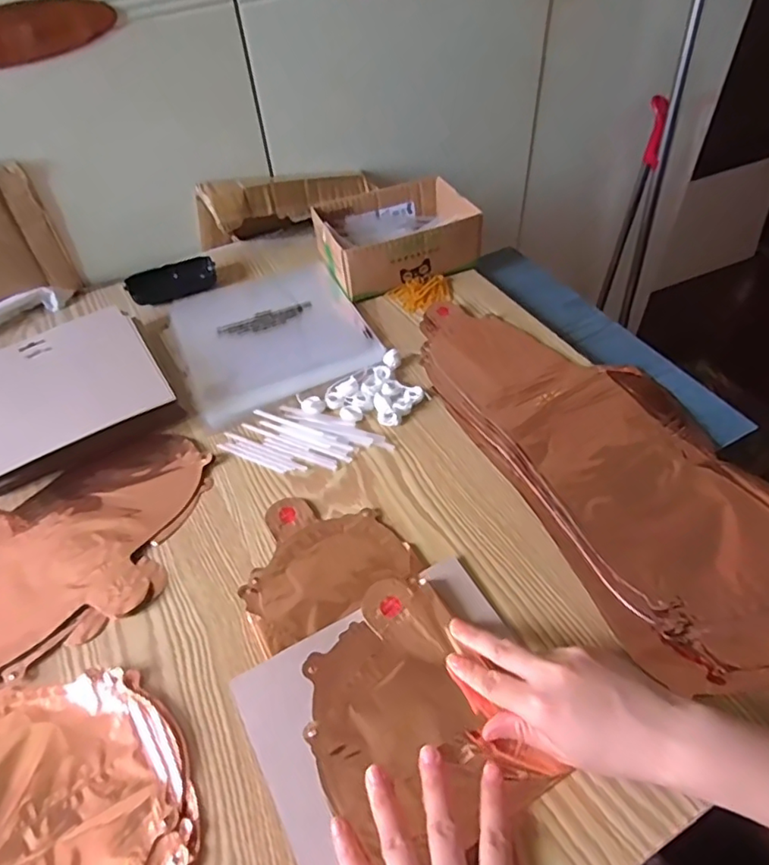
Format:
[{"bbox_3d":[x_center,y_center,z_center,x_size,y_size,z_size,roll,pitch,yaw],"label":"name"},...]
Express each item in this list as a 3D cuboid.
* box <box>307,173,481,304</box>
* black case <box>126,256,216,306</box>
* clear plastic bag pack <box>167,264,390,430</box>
[{"bbox_3d":[0.015,-0.249,0.719,0.178,0.063,0.128,-20,51,-12],"label":"box"},{"bbox_3d":[-0.275,-0.197,0.741,0.110,0.017,0.065,-21,51,-13],"label":"black case"},{"bbox_3d":[-0.134,-0.121,0.662,0.204,0.007,0.229,-21,51,-13],"label":"clear plastic bag pack"}]

